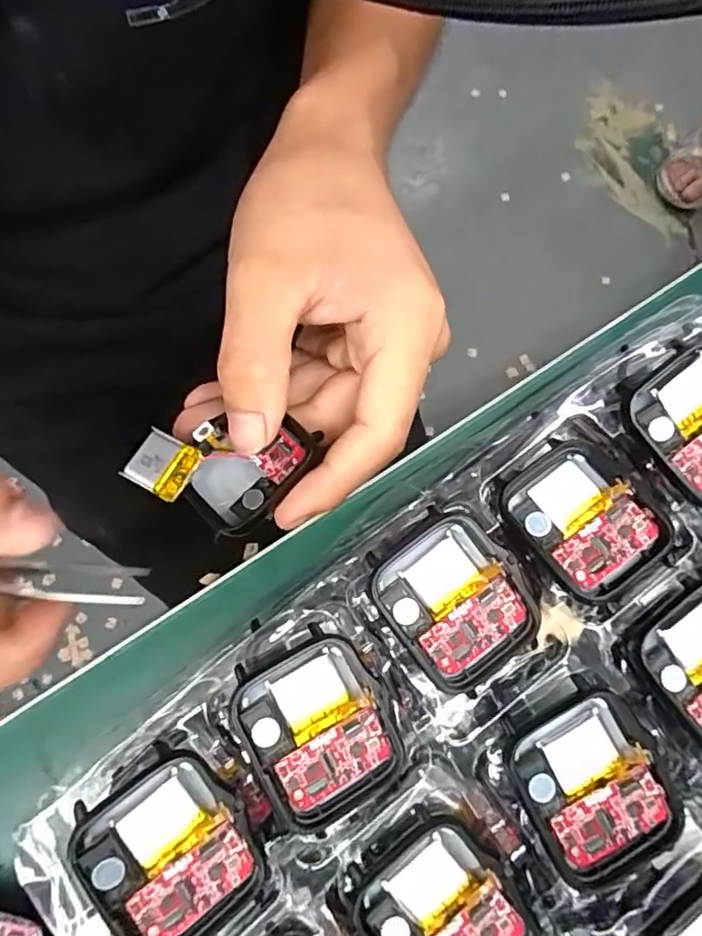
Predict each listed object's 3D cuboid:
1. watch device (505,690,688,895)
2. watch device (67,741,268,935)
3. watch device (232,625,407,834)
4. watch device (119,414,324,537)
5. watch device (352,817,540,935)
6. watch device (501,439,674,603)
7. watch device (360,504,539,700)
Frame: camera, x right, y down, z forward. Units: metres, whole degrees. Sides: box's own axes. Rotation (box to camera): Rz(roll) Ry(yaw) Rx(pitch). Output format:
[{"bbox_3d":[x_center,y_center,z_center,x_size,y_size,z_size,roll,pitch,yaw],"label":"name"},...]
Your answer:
[{"bbox_3d":[0.065,0.086,0.155,0.037,0.008,0.043,-24,79,-6],"label":"watch device"},{"bbox_3d":[-0.045,0.098,0.147,0.036,0.014,0.047,-32,79,-7],"label":"watch device"},{"bbox_3d":[-0.008,0.071,0.158,0.037,0.011,0.045,-29,79,-7],"label":"watch device"},{"bbox_3d":[-0.043,-0.002,0.196,0.051,0.014,0.041,30,79,6],"label":"watch device"},{"bbox_3d":[0.026,0.118,0.149,0.037,0.005,0.044,-38,80,-8],"label":"watch device"},{"bbox_3d":[0.068,0.015,0.172,0.037,0.012,0.045,-33,80,-7],"label":"watch device"},{"bbox_3d":[0.029,0.038,0.165,0.037,0.008,0.045,-36,80,-8],"label":"watch device"}]

